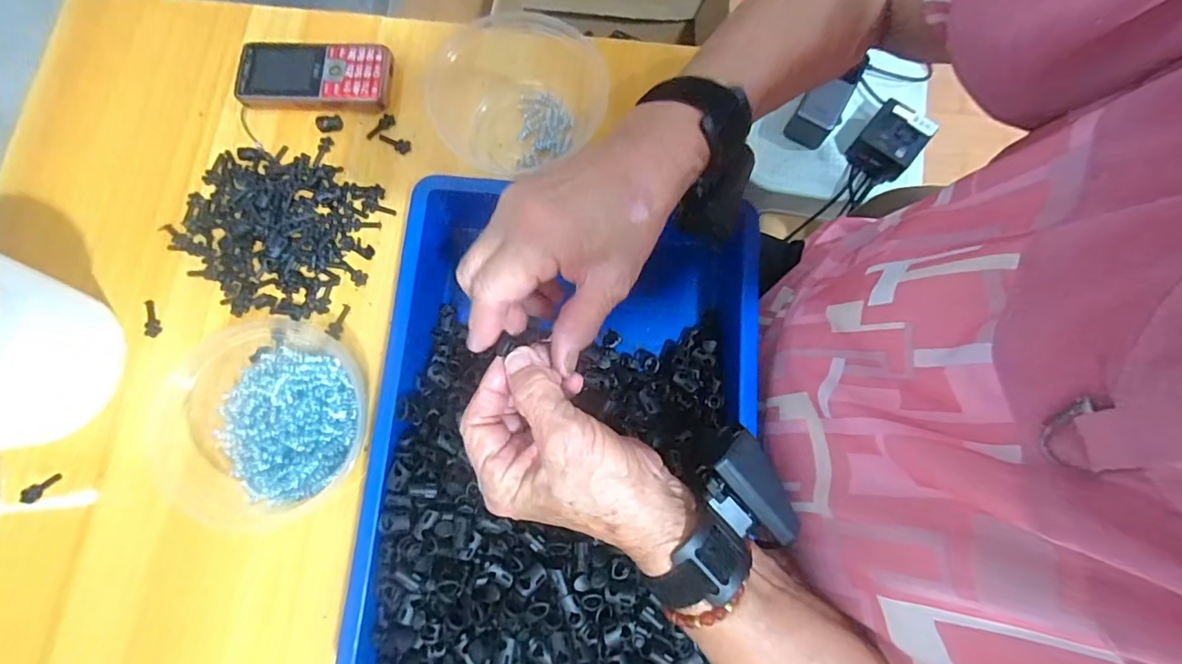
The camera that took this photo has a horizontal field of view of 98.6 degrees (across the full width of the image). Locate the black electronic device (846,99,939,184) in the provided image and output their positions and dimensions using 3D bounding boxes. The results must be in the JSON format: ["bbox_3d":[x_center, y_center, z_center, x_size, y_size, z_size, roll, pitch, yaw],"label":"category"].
[{"bbox_3d":[0.389,-0.249,0.663,0.075,0.047,0.087,40,81,8],"label":"black electronic device"}]

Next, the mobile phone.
[{"bbox_3d":[-0.237,-0.221,0.439,0.128,0.020,0.057,3,78,1],"label":"mobile phone"}]

